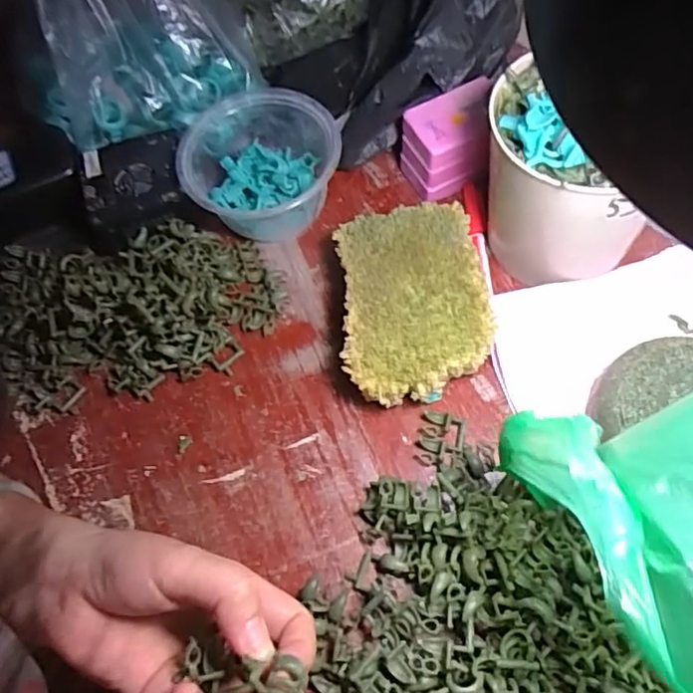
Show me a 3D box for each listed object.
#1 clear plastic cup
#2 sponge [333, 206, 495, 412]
[{"bbox_3d":[-0.062,-0.130,0.447,0.116,0.061,0.116,-2,64,4],"label":"clear plastic cup"},{"bbox_3d":[0.043,-0.030,0.401,0.096,0.043,0.140,-7,63,2],"label":"sponge"}]

